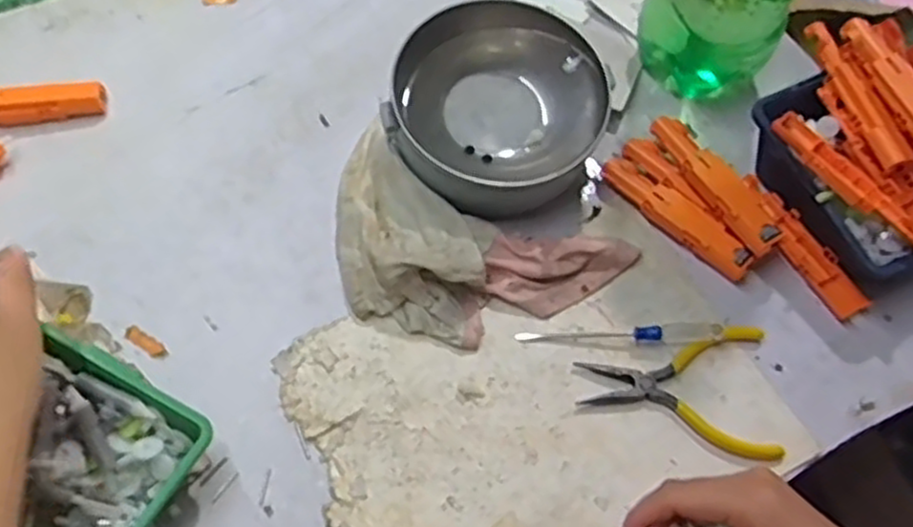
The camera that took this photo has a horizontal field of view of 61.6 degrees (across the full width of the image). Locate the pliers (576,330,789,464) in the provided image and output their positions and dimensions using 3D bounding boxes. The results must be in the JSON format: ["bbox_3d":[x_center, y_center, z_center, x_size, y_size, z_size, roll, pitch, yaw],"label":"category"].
[{"bbox_3d":[0.137,0.079,0.475,0.118,0.010,0.083,-1,60,2],"label":"pliers"}]

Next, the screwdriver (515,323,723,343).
[{"bbox_3d":[0.103,0.045,0.491,0.127,0.011,0.011,-1,60,2],"label":"screwdriver"}]

